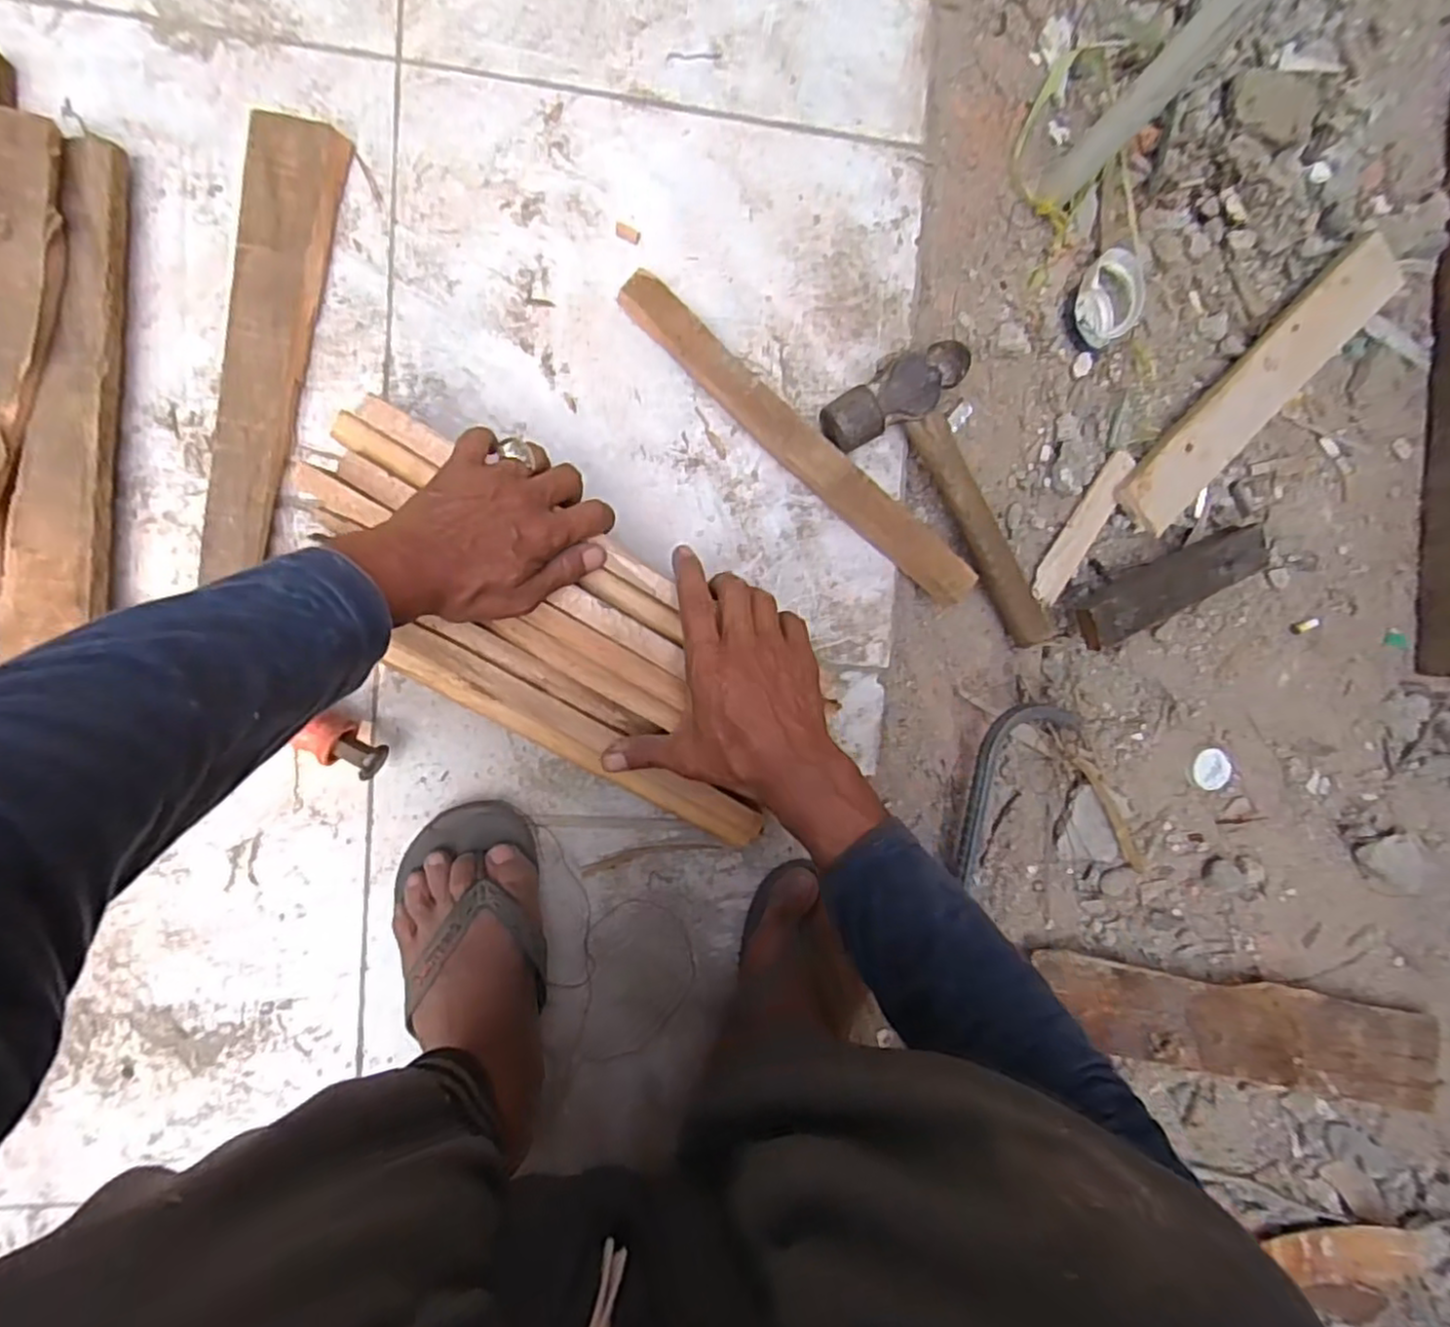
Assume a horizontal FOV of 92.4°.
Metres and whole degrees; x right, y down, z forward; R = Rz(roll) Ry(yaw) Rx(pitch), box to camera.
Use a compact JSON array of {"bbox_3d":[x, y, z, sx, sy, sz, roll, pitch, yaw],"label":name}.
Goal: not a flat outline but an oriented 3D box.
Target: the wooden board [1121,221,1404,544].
[{"bbox_3d":[0.492,-0.256,0.636,0.348,0.026,0.064,-44,98,-4],"label":"wooden board"}]

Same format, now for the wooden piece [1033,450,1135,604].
[{"bbox_3d":[0.322,-0.122,0.622,0.028,0.009,0.153,32,89,-8],"label":"wooden piece"}]

